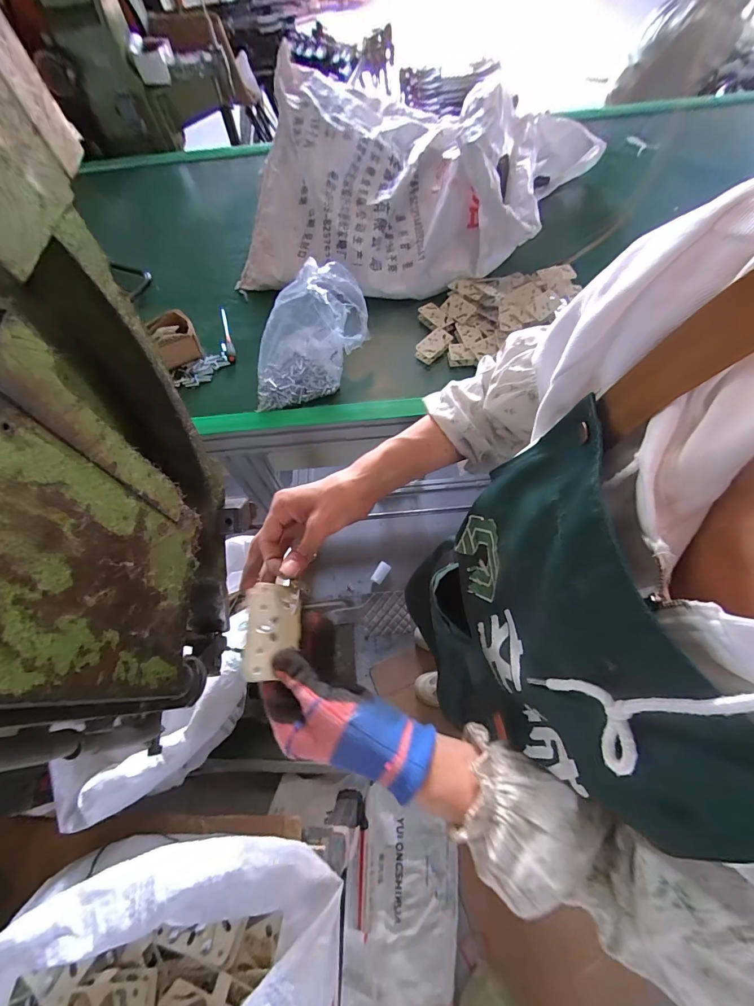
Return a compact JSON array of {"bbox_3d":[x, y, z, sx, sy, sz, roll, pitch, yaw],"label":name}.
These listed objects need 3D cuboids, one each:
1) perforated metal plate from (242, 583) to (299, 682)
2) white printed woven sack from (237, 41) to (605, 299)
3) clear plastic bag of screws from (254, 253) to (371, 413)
[{"bbox_3d":[-0.091,0.111,0.334,0.044,0.025,0.074,14,61,-29],"label":"perforated metal plate"},{"bbox_3d":[0.095,-0.748,0.873,0.701,0.208,0.570,13,66,9],"label":"white printed woven sack"},{"bbox_3d":[-0.127,-0.297,0.706,0.247,0.184,0.131,-19,65,-5],"label":"clear plastic bag of screws"}]

